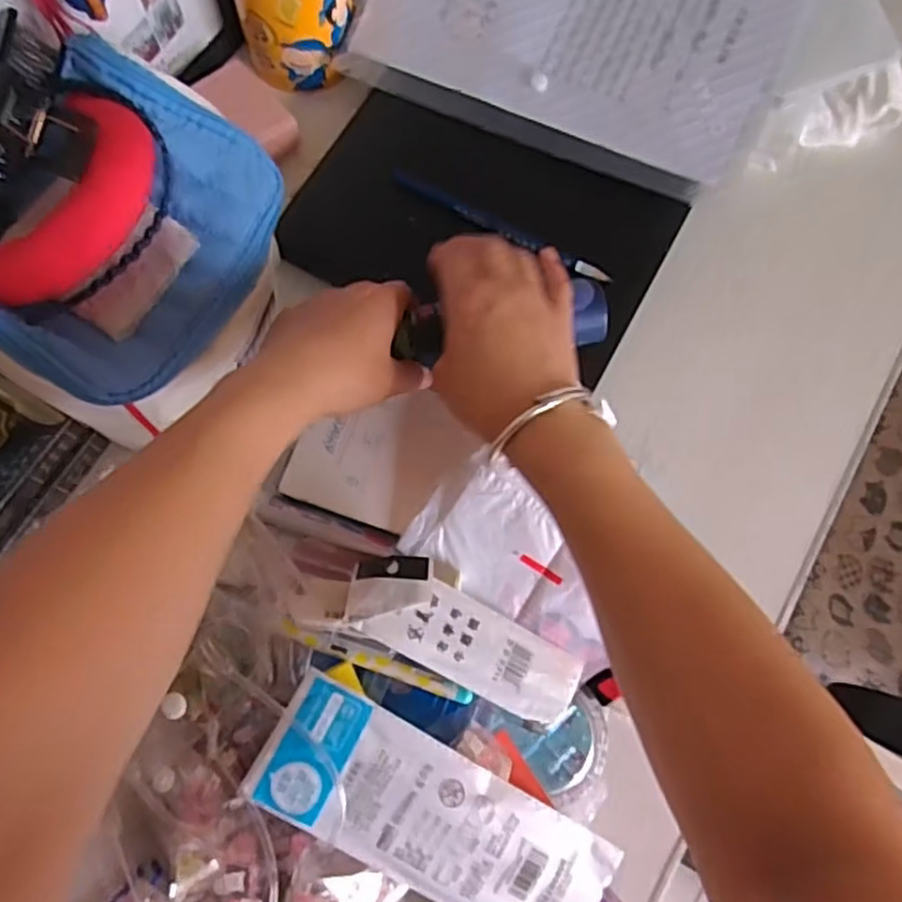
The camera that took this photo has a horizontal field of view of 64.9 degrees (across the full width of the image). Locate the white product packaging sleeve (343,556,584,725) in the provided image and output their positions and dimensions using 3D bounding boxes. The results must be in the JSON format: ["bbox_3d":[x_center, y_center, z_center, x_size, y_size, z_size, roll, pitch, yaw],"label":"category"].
[{"bbox_3d":[0.010,0.112,0.425,0.149,0.012,0.049,29,69,-8],"label":"white product packaging sleeve"}]

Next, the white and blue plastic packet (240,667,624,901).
[{"bbox_3d":[-0.005,0.200,0.382,0.203,0.013,0.069,34,75,-8],"label":"white and blue plastic packet"}]

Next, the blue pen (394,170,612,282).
[{"bbox_3d":[0.034,-0.158,0.504,0.168,0.010,0.014,27,75,7],"label":"blue pen"}]

